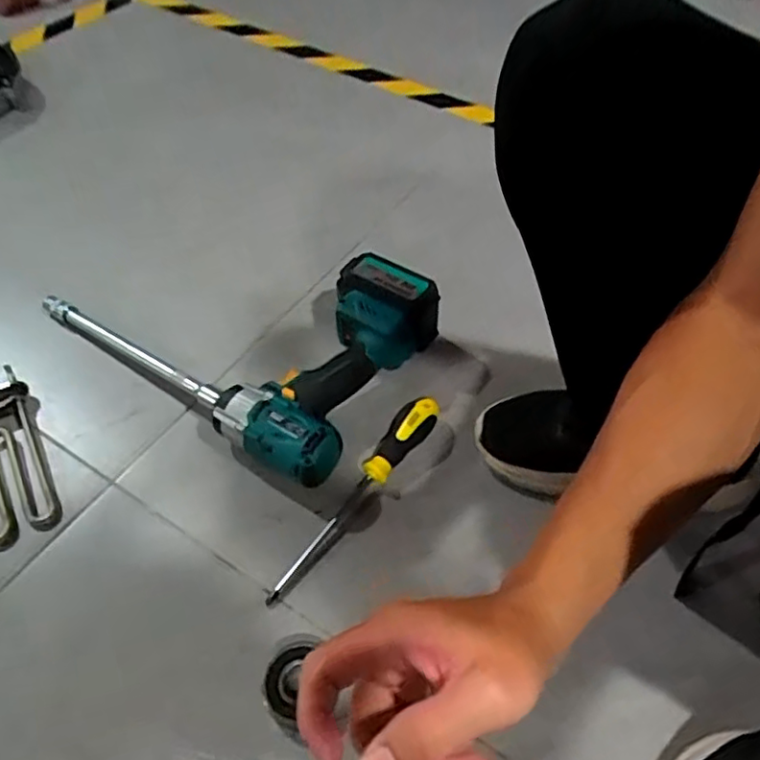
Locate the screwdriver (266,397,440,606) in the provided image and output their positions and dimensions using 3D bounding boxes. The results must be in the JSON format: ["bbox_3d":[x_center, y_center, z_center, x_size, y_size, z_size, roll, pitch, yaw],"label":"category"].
[{"bbox_3d":[-0.015,0.106,0.594,0.045,0.037,0.246,27,56,17],"label":"screwdriver"}]

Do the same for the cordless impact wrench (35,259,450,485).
[{"bbox_3d":[-0.155,-0.074,0.699,0.384,0.084,0.257,29,56,18],"label":"cordless impact wrench"}]

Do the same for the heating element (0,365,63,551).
[{"bbox_3d":[-0.367,0.072,0.617,0.075,0.024,0.185,-24,58,-20],"label":"heating element"}]

